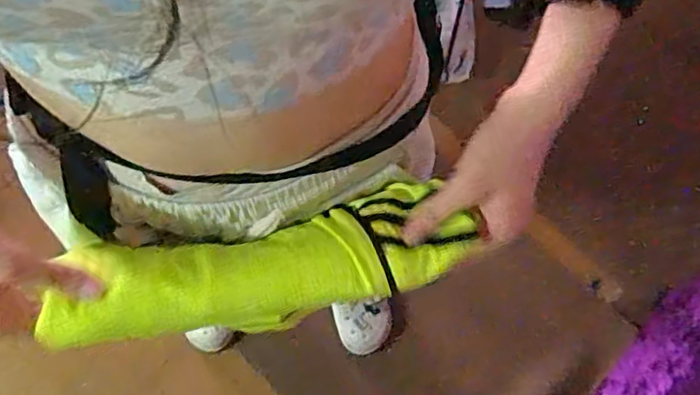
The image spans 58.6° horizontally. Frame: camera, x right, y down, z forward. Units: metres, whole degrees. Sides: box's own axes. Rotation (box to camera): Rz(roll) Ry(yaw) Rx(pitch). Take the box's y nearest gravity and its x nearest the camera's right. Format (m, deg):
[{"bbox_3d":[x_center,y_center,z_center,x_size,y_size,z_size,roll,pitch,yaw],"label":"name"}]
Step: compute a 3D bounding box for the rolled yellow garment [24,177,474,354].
[{"bbox_3d":[-0.059,0.047,0.418,0.262,0.064,0.080,-11,76,-6],"label":"rolled yellow garment"}]

